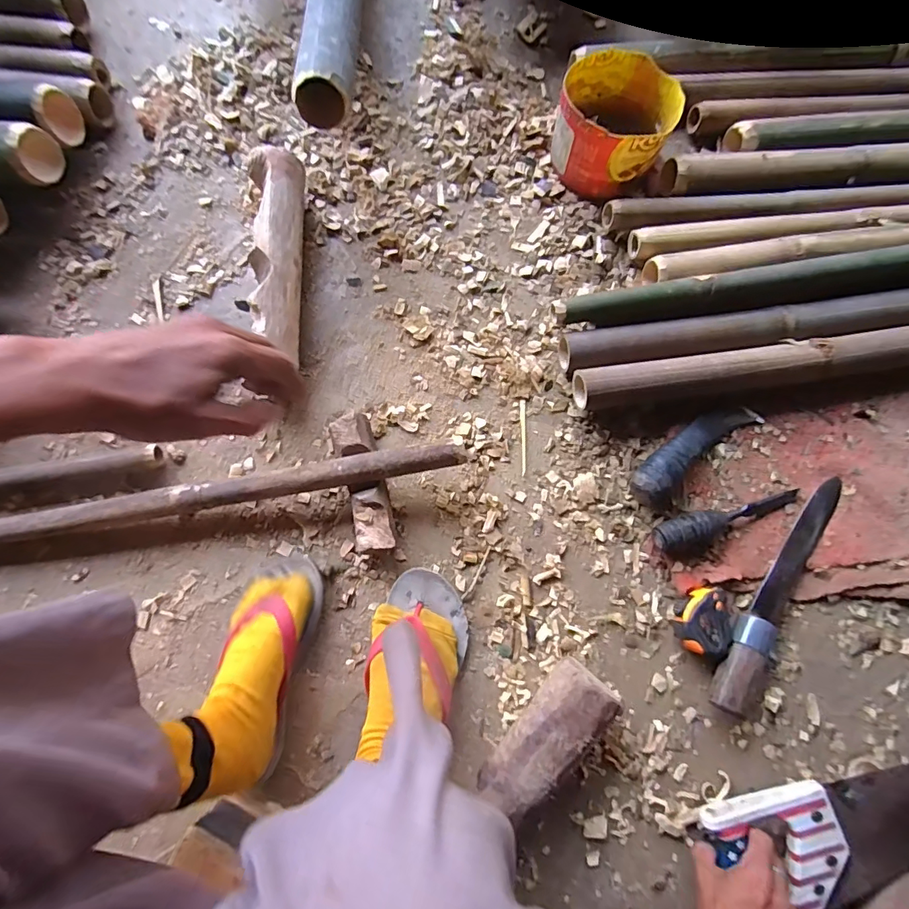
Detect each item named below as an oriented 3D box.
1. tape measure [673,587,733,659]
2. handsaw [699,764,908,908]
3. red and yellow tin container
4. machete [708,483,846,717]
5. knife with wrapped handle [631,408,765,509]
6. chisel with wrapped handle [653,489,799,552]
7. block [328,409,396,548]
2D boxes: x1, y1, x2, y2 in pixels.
[{"bbox_3d":[0.295,0.196,0.549,0.065,0.035,0.077,43,81,6],"label":"tape measure"},{"bbox_3d":[0.492,0.334,0.454,0.467,0.035,0.107,-20,79,4],"label":"handsaw"},{"bbox_3d":[0.220,-0.462,0.652,0.153,0.094,0.177,13,79,1],"label":"red and yellow tin container"},{"bbox_3d":[0.399,0.159,0.554,0.055,0.042,0.329,36,80,5],"label":"machete"},{"bbox_3d":[0.306,-0.009,0.588,0.209,0.043,0.058,-39,82,-8],"label":"knife with wrapped handle"},{"bbox_3d":[0.336,0.075,0.573,0.202,0.035,0.038,-18,80,-5],"label":"chisel with wrapped handle"},{"bbox_3d":[-0.110,0.035,0.571,0.052,0.046,0.164,-18,80,-5],"label":"block"}]

